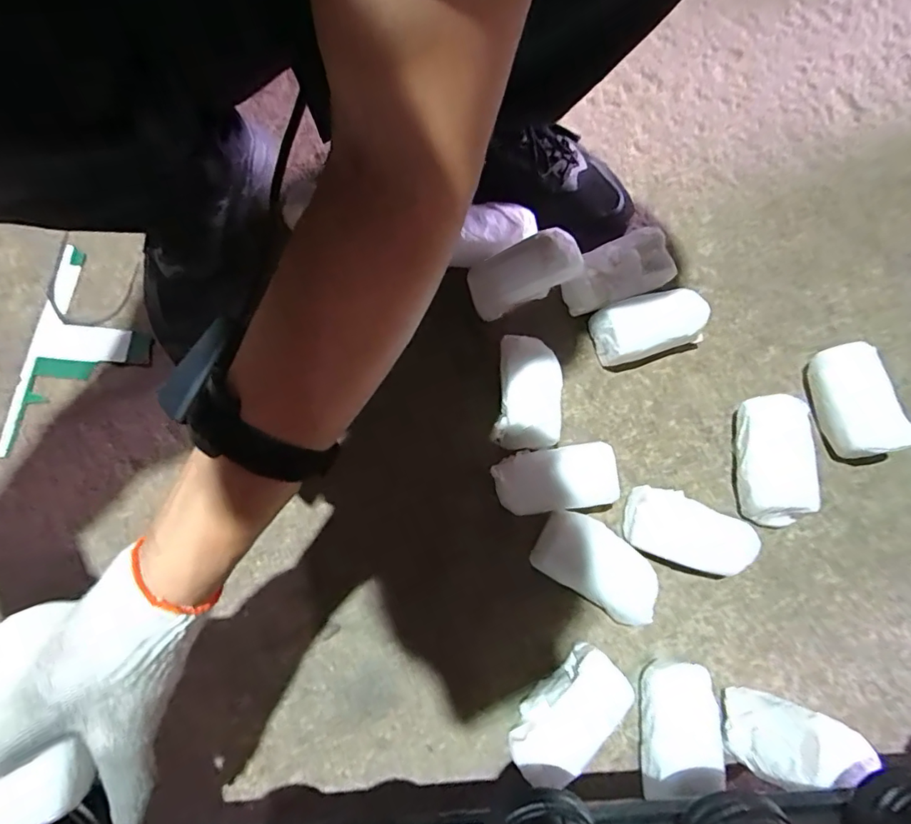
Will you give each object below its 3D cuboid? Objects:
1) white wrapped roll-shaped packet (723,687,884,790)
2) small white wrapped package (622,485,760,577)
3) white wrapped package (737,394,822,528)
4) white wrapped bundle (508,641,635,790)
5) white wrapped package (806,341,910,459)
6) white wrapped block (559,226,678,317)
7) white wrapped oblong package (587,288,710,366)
[{"bbox_3d":[0.267,0.267,0.419,0.043,0.115,0.056,2,76,-23],"label":"white wrapped roll-shaped packet"},{"bbox_3d":[0.219,0.115,0.497,0.109,0.052,0.059,19,75,5],"label":"small white wrapped package"},{"bbox_3d":[0.309,0.047,0.509,0.058,0.059,0.122,3,77,0],"label":"white wrapped package"},{"bbox_3d":[0.096,0.261,0.450,0.111,0.058,0.058,-44,82,-10],"label":"white wrapped bundle"},{"bbox_3d":[0.399,-0.012,0.519,0.051,0.060,0.111,-11,78,-4],"label":"white wrapped package"},{"bbox_3d":[0.171,-0.143,0.560,0.114,0.063,0.064,-24,76,-7],"label":"white wrapped block"},{"bbox_3d":[0.205,-0.087,0.547,0.111,0.054,0.058,-14,78,-4],"label":"white wrapped oblong package"}]

